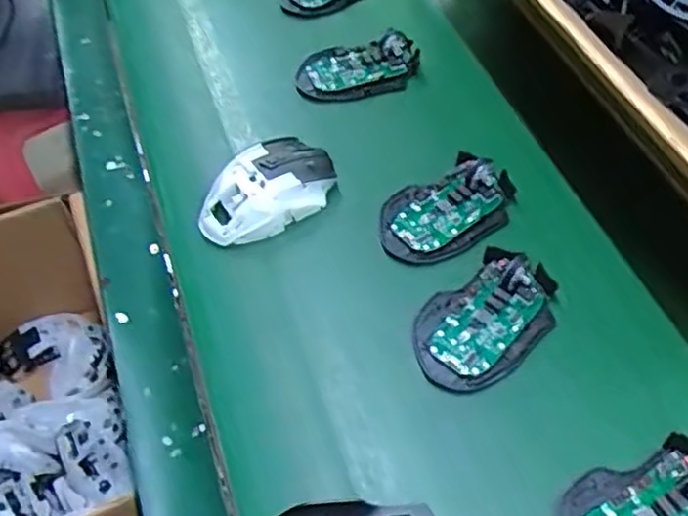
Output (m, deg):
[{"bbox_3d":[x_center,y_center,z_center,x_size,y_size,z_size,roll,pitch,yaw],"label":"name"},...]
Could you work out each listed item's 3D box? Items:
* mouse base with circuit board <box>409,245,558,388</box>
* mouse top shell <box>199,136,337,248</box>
[{"bbox_3d":[0.099,0.040,0.485,0.114,0.021,0.071,-38,61,-24],"label":"mouse base with circuit board"},{"bbox_3d":[-0.061,-0.055,0.548,0.109,0.031,0.064,-36,60,-22],"label":"mouse top shell"}]

